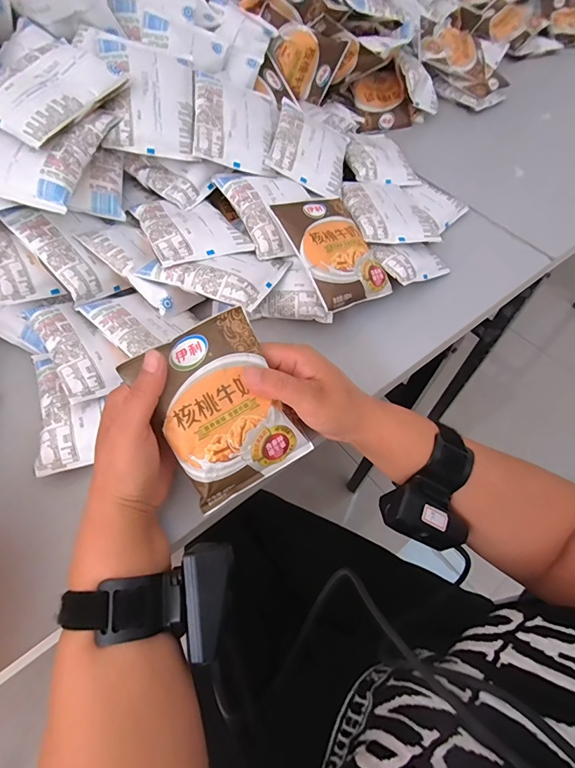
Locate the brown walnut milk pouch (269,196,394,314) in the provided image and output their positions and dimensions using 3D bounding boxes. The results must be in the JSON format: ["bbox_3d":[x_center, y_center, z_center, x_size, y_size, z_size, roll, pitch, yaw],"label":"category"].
[{"bbox_3d":[0.049,-0.143,0.429,0.091,0.019,0.128,-25,79,-28],"label":"brown walnut milk pouch"}]

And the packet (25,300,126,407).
[{"bbox_3d":[-0.194,-0.033,0.369,0.048,0.016,0.111,-31,64,-20],"label":"packet"}]

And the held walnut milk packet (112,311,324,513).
[{"bbox_3d":[-0.045,0.020,0.306,0.095,0.015,0.129,-30,103,-17],"label":"held walnut milk packet"}]

